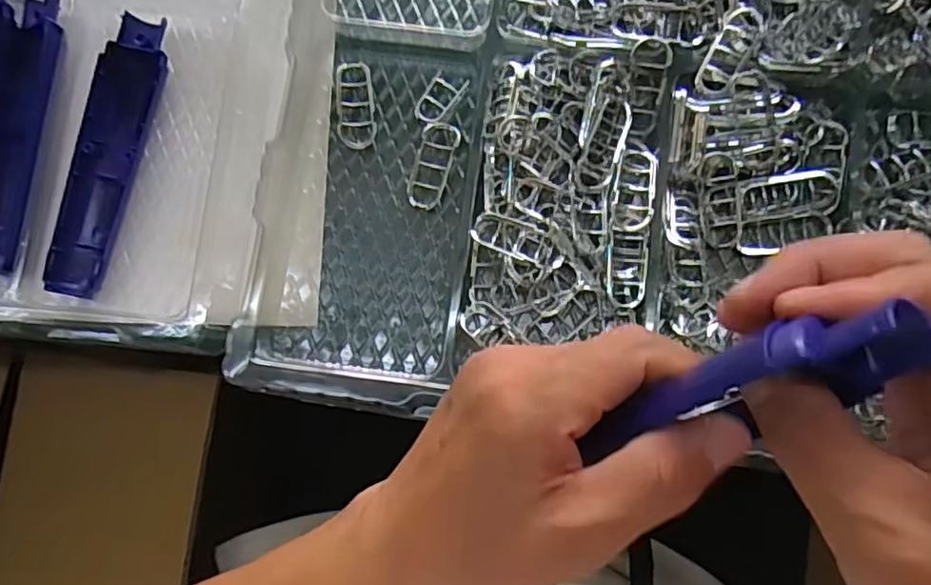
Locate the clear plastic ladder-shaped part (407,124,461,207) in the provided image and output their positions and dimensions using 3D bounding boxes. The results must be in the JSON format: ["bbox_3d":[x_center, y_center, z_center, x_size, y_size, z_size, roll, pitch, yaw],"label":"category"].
[{"bbox_3d":[-0.019,-0.074,0.375,0.021,0.009,0.051,15,82,4],"label":"clear plastic ladder-shaped part"}]

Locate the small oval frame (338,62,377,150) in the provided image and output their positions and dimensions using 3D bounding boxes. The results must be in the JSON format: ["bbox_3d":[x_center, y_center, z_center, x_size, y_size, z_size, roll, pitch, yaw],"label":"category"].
[{"bbox_3d":[-0.065,-0.111,0.382,0.022,0.009,0.054,-1,81,1],"label":"small oval frame"}]

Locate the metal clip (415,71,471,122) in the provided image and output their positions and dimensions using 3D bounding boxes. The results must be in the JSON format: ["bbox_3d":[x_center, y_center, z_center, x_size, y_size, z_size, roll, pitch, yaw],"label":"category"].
[{"bbox_3d":[-0.015,-0.116,0.382,0.020,0.006,0.035,33,84,6],"label":"metal clip"}]

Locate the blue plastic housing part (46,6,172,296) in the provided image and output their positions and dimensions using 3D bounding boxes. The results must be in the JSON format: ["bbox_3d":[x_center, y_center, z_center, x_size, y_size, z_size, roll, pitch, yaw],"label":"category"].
[{"bbox_3d":[-0.210,-0.080,0.378,0.036,0.018,0.165,14,82,4],"label":"blue plastic housing part"}]

